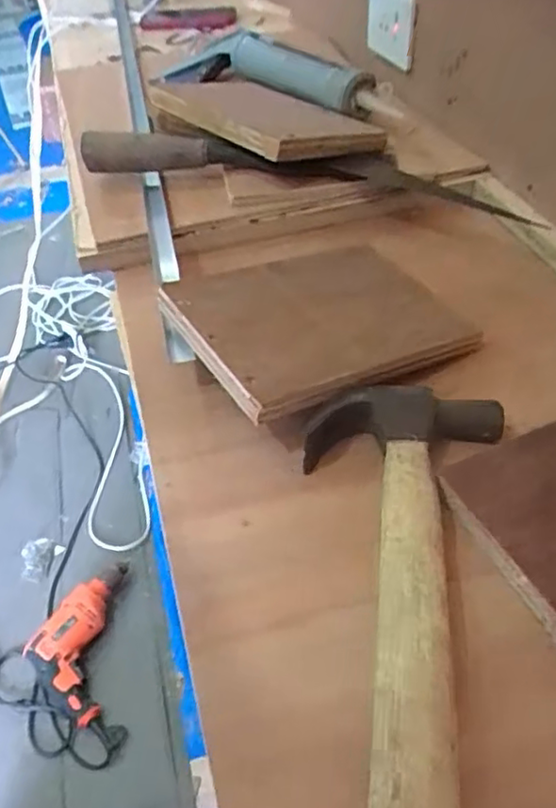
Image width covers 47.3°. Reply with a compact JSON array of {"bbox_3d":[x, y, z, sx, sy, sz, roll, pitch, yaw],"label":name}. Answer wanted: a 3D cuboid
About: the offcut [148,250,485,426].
[{"bbox_3d":[0.028,-0.068,0.476,0.197,0.018,0.158,-19,49,-25],"label":"offcut"}]

